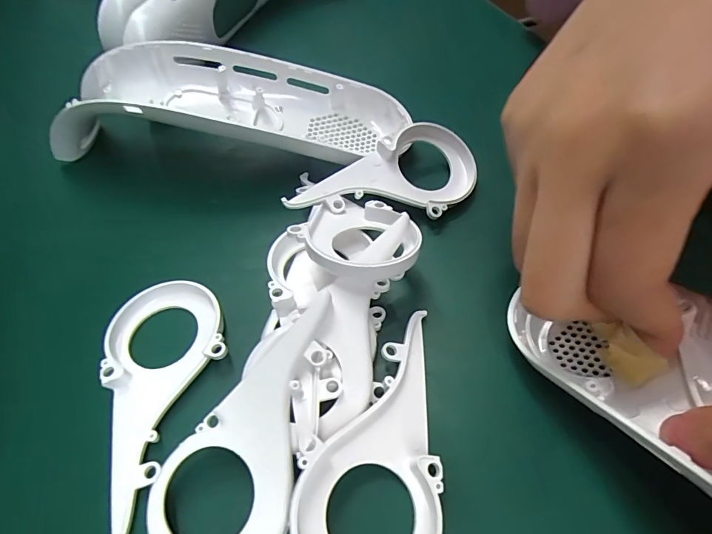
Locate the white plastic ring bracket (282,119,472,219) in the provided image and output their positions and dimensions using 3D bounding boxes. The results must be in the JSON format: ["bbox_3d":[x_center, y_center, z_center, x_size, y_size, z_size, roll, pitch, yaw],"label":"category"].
[{"bbox_3d":[0.017,-0.038,0.193,0.091,0.019,0.040,-30,57,-18],"label":"white plastic ring bracket"}]

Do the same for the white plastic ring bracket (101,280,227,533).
[{"bbox_3d":[-0.071,0.044,0.157,0.045,0.009,0.090,-17,54,-10],"label":"white plastic ring bracket"}]

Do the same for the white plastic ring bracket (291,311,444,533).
[{"bbox_3d":[0.005,0.055,0.136,0.044,0.008,0.087,8,55,-10],"label":"white plastic ring bracket"}]

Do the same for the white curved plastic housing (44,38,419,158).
[{"bbox_3d":[-0.070,-0.082,0.220,0.196,0.043,0.053,2,53,5],"label":"white curved plastic housing"}]

